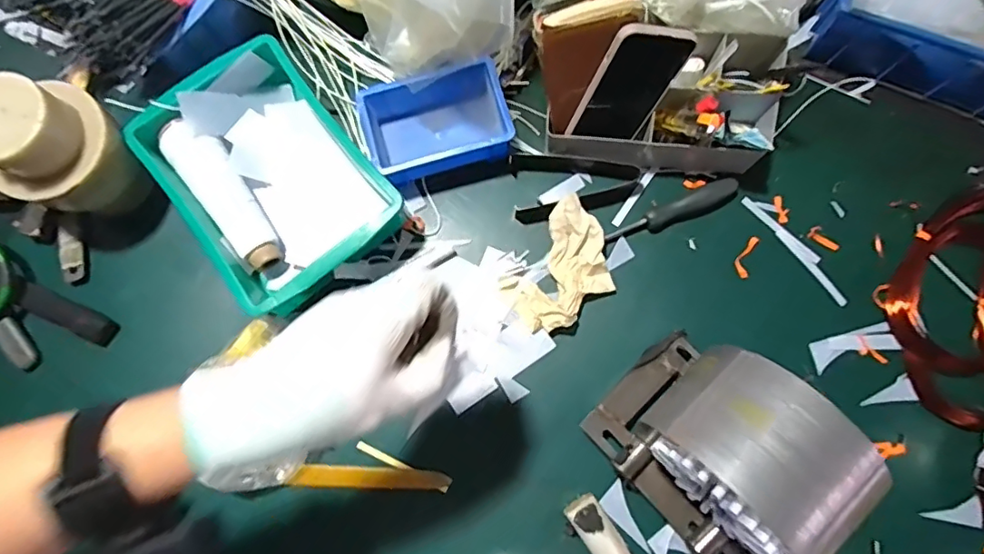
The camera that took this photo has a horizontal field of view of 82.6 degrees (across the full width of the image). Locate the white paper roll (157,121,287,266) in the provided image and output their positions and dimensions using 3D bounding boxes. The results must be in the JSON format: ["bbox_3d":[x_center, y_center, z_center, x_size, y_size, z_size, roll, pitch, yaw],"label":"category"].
[{"bbox_3d":[-0.275,-0.082,0.578,0.050,0.052,0.167,-35,80,-6],"label":"white paper roll"}]

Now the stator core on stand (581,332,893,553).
[{"bbox_3d":[0.198,0.157,0.460,0.201,0.186,0.138,43,83,8],"label":"stator core on stand"}]

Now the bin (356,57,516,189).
[{"bbox_3d":[-0.058,-0.160,0.595,0.148,0.047,0.103,-15,79,-2],"label":"bin"}]

